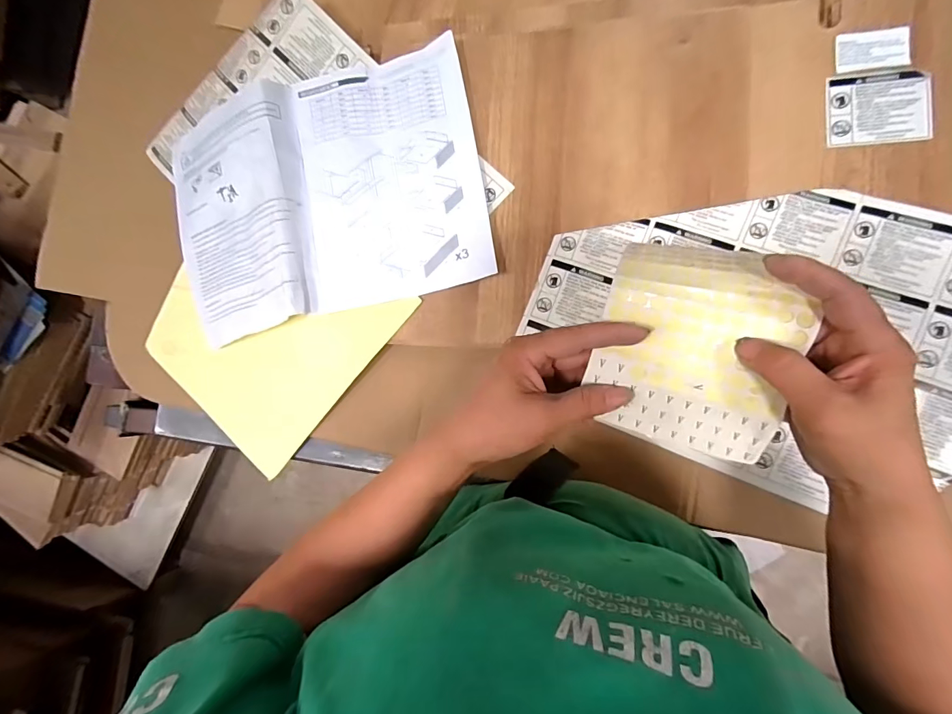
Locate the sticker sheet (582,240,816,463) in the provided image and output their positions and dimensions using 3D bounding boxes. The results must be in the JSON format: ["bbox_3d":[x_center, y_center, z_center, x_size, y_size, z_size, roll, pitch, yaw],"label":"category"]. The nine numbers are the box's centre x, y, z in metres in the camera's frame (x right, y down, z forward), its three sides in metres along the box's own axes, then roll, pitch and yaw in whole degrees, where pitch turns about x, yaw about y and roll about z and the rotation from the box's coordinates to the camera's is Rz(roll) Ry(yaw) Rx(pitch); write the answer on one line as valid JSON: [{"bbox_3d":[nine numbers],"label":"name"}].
[{"bbox_3d":[0.150,-0.015,0.295,0.120,0.053,0.151,16,90,9],"label":"sticker sheet"}]

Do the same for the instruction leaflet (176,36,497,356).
[{"bbox_3d":[-0.183,-0.190,0.495,0.375,0.039,0.280,-13,86,8],"label":"instruction leaflet"}]

